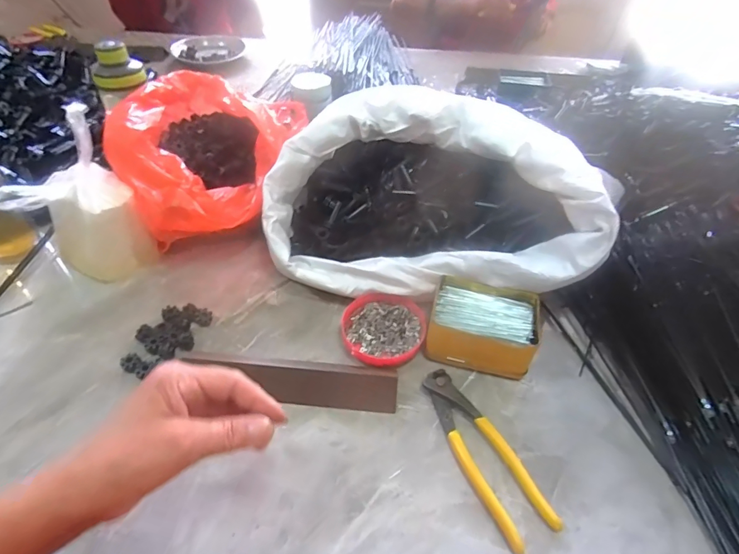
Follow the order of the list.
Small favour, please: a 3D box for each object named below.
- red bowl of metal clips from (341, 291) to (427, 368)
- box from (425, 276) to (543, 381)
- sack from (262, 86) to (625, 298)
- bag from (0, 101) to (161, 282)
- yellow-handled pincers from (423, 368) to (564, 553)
[{"bbox_3d":[0.016,0.056,0.479,0.090,0.028,0.089,1,46,-1],"label":"red bowl of metal clips"},{"bbox_3d":[0.122,0.054,0.468,0.111,0.053,0.086,11,47,10],"label":"box"},{"bbox_3d":[0.062,-0.103,0.518,0.366,0.134,0.228,8,47,6],"label":"sack"},{"bbox_3d":[-0.341,-0.077,0.497,0.078,0.170,0.119,36,55,29],"label":"bag"},{"bbox_3d":[0.102,0.155,0.393,0.051,0.015,0.164,-18,49,-17],"label":"yellow-handled pincers"}]

